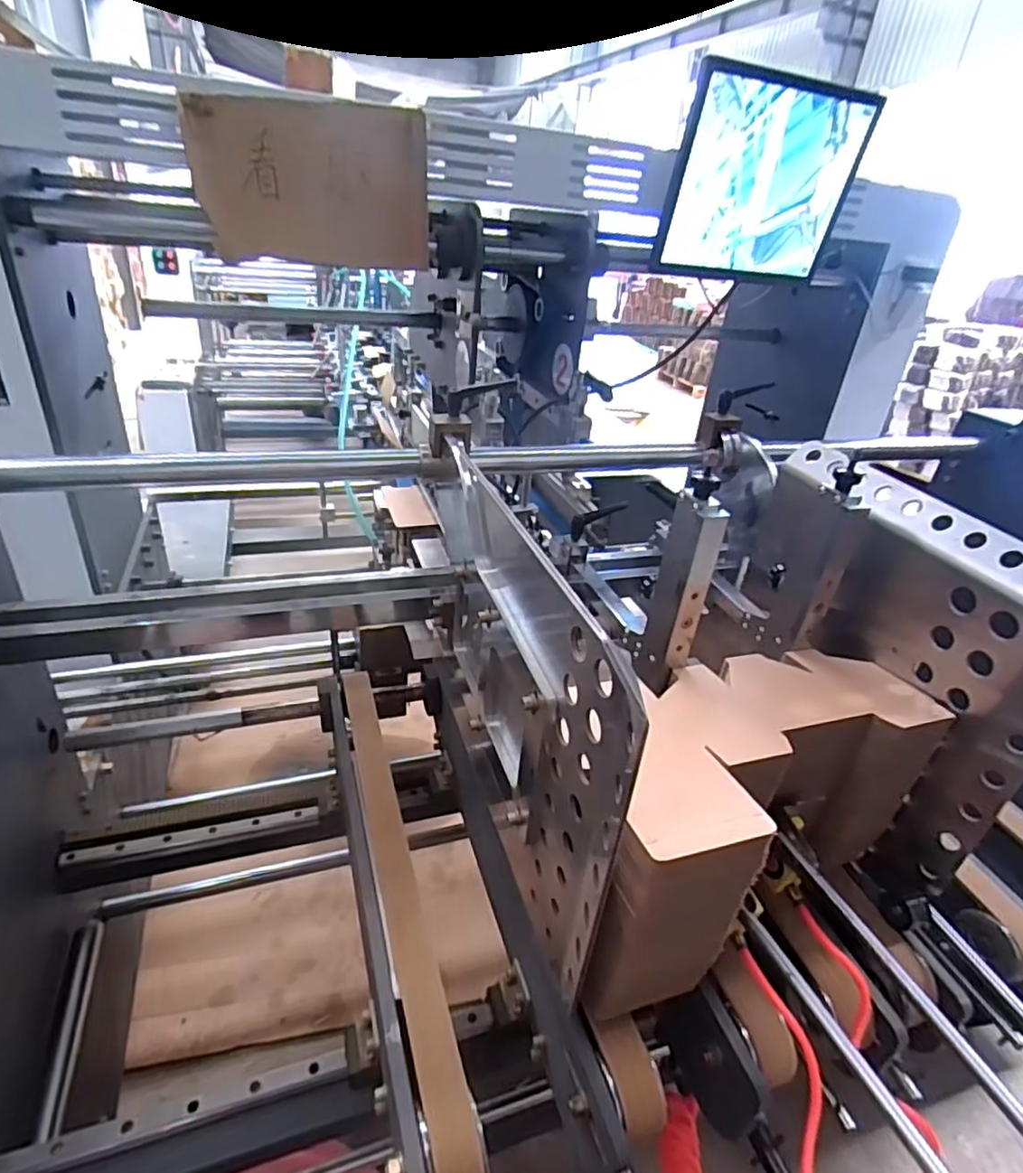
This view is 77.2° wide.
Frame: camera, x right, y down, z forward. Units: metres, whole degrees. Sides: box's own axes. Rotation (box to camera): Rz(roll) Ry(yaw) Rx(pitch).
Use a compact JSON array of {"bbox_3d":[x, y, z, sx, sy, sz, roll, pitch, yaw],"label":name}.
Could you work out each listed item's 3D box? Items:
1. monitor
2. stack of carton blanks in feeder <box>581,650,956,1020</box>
[{"bbox_3d":[0.409,-0.658,1.051,0.302,0.287,0.039,-1,44,-13],"label":"monitor"},{"bbox_3d":[0.233,0.224,0.701,0.414,0.229,0.214,-14,37,-30],"label":"stack of carton blanks in feeder"}]

